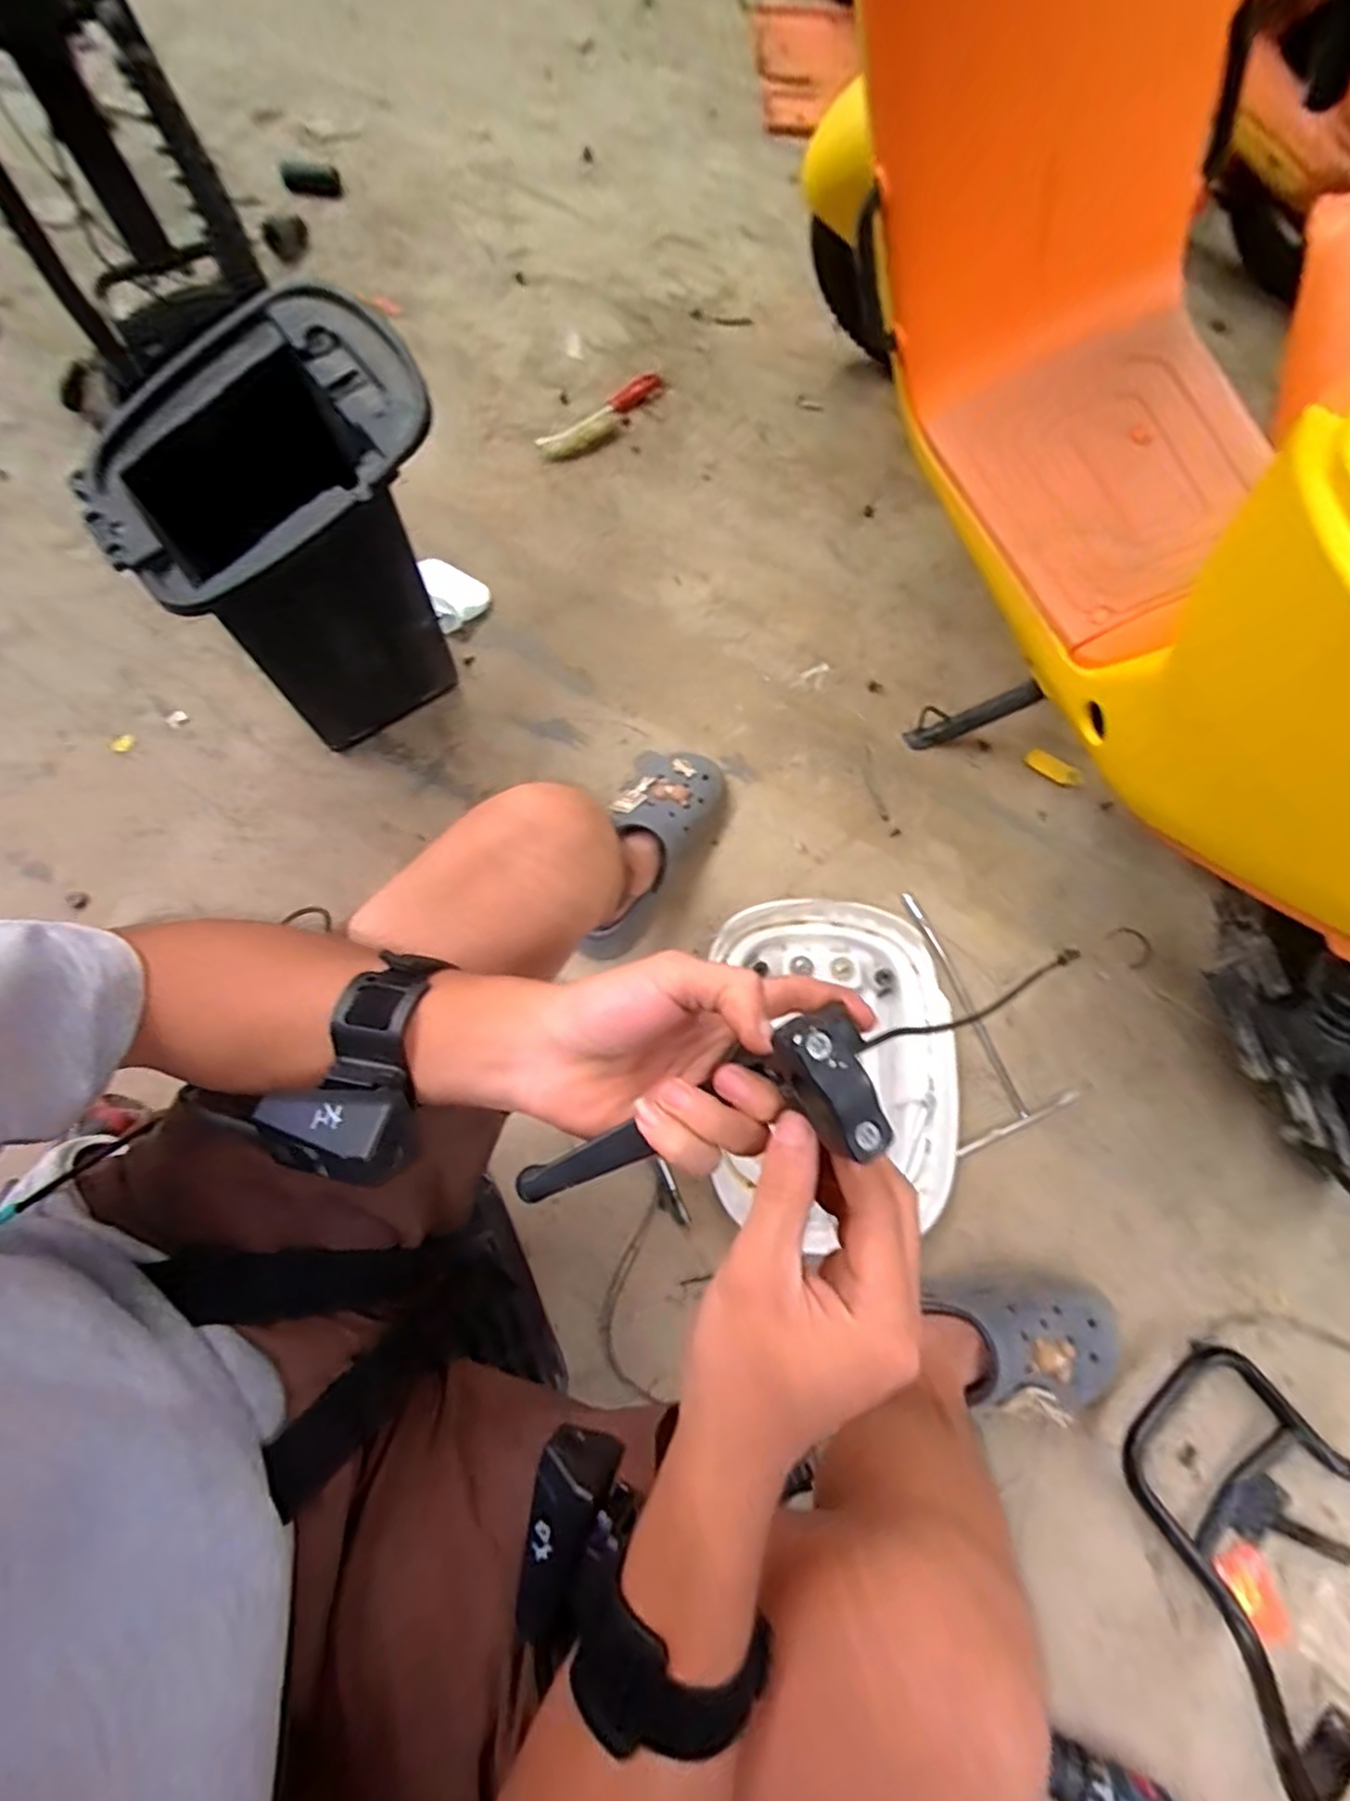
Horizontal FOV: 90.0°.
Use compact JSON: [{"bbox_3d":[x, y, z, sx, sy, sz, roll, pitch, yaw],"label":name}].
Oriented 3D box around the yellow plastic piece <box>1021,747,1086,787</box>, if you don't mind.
[{"bbox_3d":[0.492,-0.170,0.877,0.077,0.006,0.029,29,75,8],"label":"yellow plastic piece"}]

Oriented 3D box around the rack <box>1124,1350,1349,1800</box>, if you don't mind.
[{"bbox_3d":[0.551,0.528,0.587,0.353,0.142,0.216,-36,77,-10],"label":"rack"}]

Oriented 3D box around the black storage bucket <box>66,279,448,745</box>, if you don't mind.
[{"bbox_3d":[-0.361,-0.347,0.703,0.276,0.331,0.224,-29,75,-9],"label":"black storage bucket"}]

